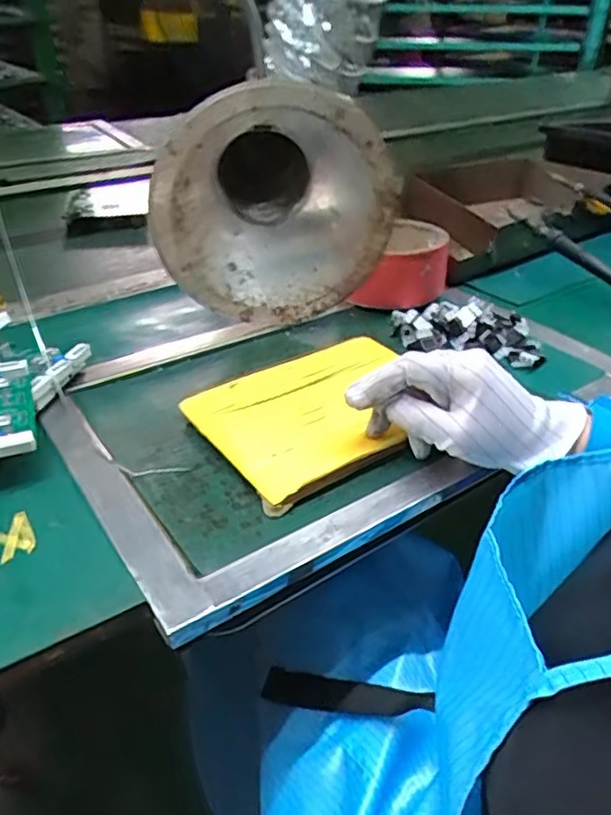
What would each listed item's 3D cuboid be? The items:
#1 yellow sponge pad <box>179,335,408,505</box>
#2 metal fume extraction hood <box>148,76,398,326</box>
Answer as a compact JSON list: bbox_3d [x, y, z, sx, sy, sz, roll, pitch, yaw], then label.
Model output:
[{"bbox_3d":[0.012,-0.002,0.490,0.180,0.012,0.139,-24,40,-27],"label":"yellow sponge pad"},{"bbox_3d":[-0.040,-0.204,0.609,0.208,0.199,0.174,-9,35,-9],"label":"metal fume extraction hood"}]

